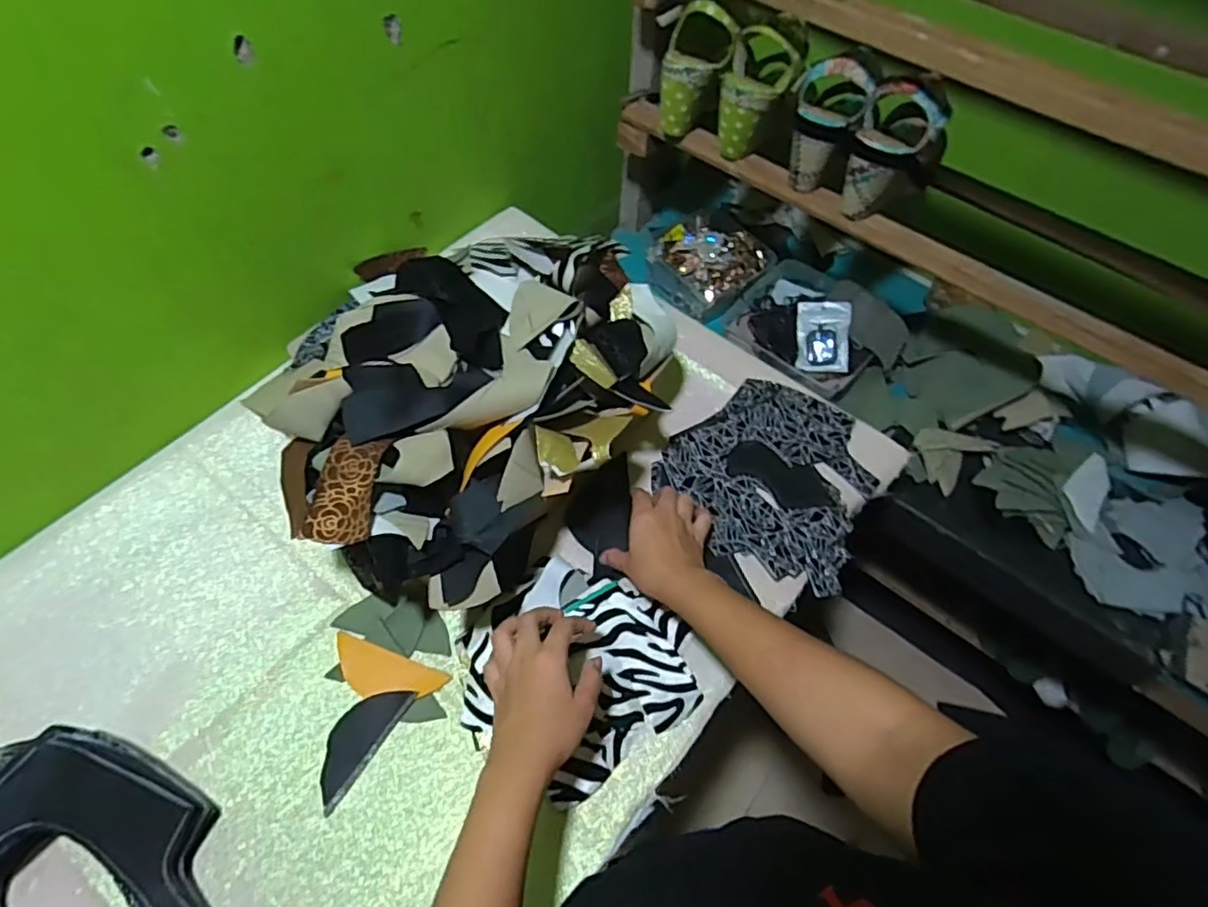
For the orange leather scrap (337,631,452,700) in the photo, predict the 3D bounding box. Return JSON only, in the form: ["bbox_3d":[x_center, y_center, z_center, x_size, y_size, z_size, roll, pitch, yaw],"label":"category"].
[{"bbox_3d":[-0.196,0.199,0.559,0.105,0.008,0.042,17,58,6],"label":"orange leather scrap"}]

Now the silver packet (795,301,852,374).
[{"bbox_3d":[0.309,-0.164,0.877,0.071,0.009,0.100,2,87,13],"label":"silver packet"}]

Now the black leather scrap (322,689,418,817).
[{"bbox_3d":[-0.213,0.245,0.537,0.041,0.004,0.104,29,60,13],"label":"black leather scrap"}]

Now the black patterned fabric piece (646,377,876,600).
[{"bbox_3d":[0.180,0.017,0.674,0.215,0.027,0.211,27,60,11],"label":"black patterned fabric piece"}]

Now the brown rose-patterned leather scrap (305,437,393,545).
[{"bbox_3d":[-0.200,0.028,0.489,0.046,0.007,0.089,2,58,-2],"label":"brown rose-patterned leather scrap"}]

